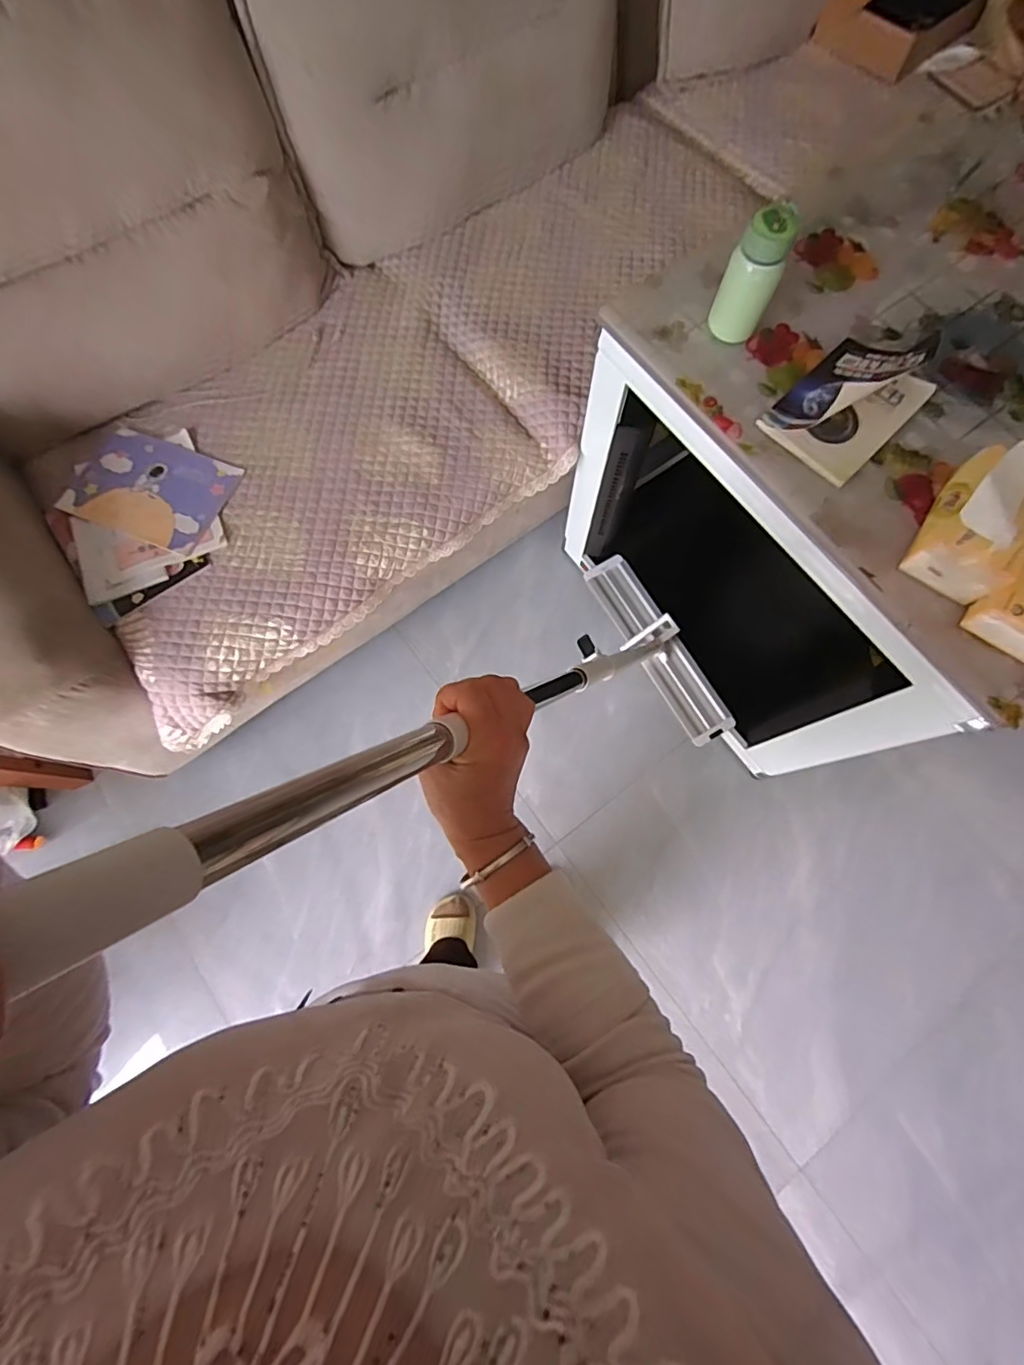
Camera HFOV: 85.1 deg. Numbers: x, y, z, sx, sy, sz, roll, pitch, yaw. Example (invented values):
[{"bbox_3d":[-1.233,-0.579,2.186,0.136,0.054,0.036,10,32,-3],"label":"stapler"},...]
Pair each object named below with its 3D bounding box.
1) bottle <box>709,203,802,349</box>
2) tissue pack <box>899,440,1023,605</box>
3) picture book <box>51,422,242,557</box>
[{"bbox_3d":[0.321,-0.540,0.754,0.071,0.156,0.060,21,75,6],"label":"bottle"},{"bbox_3d":[0.579,-0.201,0.667,0.110,0.165,0.172,37,78,10],"label":"tissue pack"},{"bbox_3d":[-0.681,-0.368,1.056,0.275,0.013,0.205,22,73,2],"label":"picture book"}]

